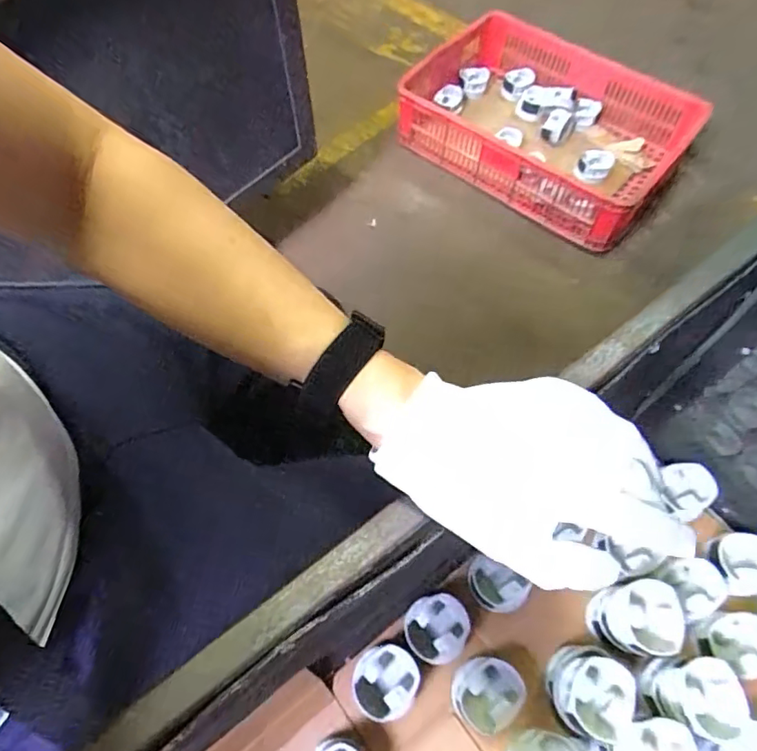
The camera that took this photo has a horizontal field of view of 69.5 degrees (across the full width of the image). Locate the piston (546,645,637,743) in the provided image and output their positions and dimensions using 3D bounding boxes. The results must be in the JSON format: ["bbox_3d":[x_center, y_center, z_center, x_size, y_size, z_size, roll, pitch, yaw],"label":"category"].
[{"bbox_3d":[0.235,0.349,0.607,0.080,0.067,0.087,0,62,0],"label":"piston"}]

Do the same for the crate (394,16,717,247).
[{"bbox_3d":[0.394,-0.618,1.347,0.648,0.158,0.450,35,67,17],"label":"crate"}]

